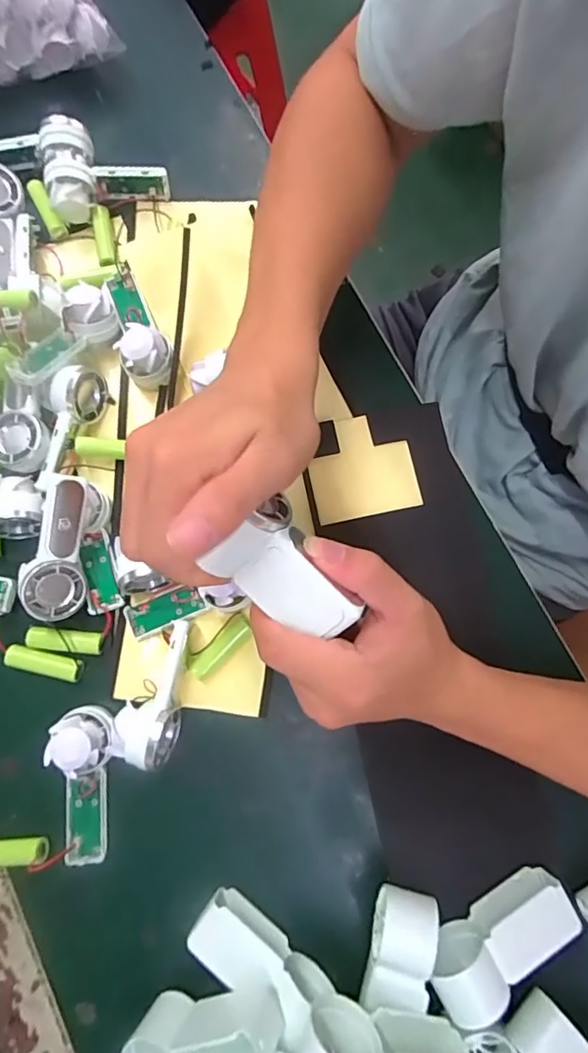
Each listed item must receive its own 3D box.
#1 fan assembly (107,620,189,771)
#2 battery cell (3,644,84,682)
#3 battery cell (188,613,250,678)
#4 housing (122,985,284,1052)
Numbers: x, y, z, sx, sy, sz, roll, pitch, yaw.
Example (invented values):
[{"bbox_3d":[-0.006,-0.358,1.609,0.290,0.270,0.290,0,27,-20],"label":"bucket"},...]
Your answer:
[{"bbox_3d":[-0.090,0.106,0.342,0.037,0.033,0.089,12,80,1],"label":"fan assembly"},{"bbox_3d":[-0.170,0.093,0.358,0.052,0.013,0.016,13,80,2],"label":"battery cell"},{"bbox_3d":[-0.050,0.082,0.357,0.050,0.014,0.016,-42,83,-7],"label":"battery cell"},{"bbox_3d":[-0.050,0.292,0.295,0.089,0.038,0.035,-21,81,11],"label":"housing"}]

